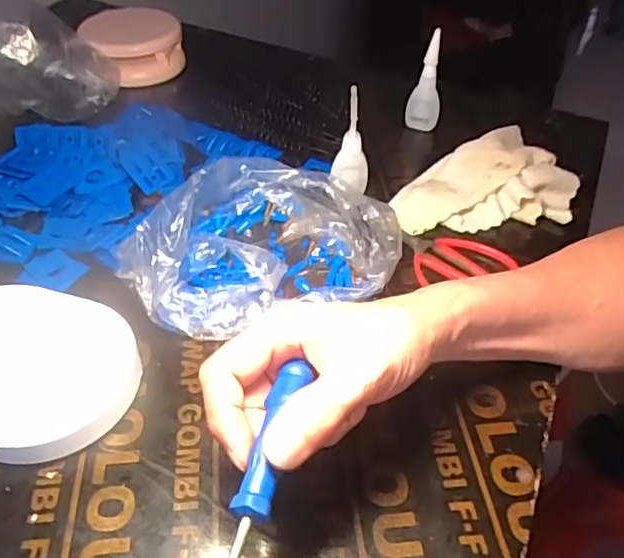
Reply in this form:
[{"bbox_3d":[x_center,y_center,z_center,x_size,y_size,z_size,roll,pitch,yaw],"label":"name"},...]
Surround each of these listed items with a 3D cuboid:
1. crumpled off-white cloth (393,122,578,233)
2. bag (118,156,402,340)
[{"bbox_3d":[0.158,-0.091,0.546,0.175,0.038,0.109,-14,47,-16],"label":"crumpled off-white cloth"},{"bbox_3d":[-0.038,-0.038,0.470,0.214,0.053,0.157,-12,46,-14],"label":"bag"}]

